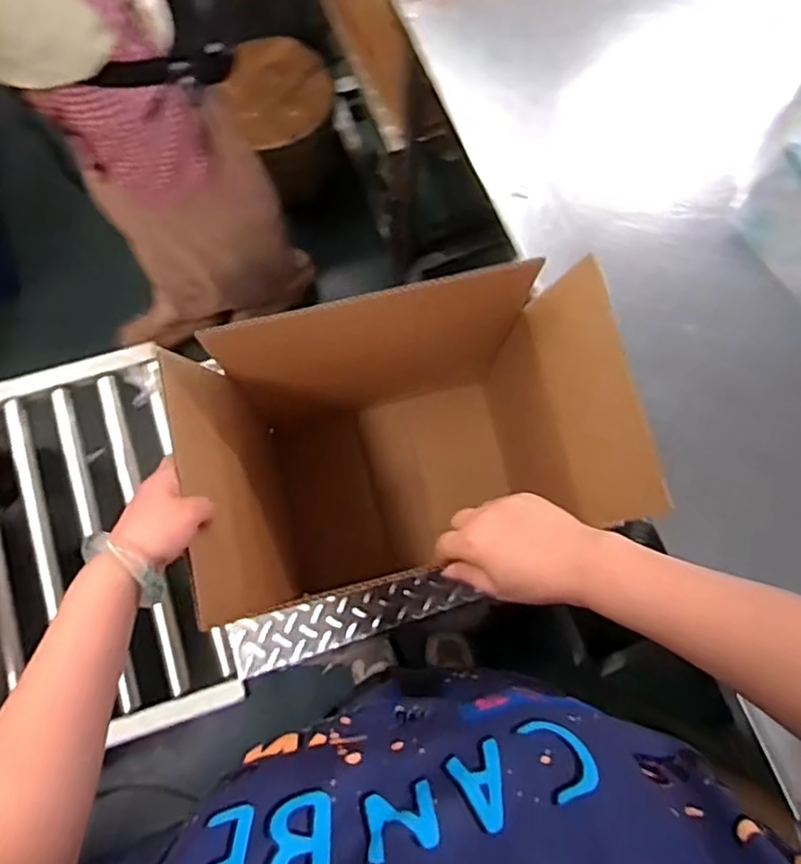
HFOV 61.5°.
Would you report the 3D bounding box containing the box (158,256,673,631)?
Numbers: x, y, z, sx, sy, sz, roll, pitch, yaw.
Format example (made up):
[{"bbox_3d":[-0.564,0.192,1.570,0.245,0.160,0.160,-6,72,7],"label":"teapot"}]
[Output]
[{"bbox_3d":[-0.013,0.029,0.853,0.443,0.473,0.313,-9,76,-3],"label":"box"}]

